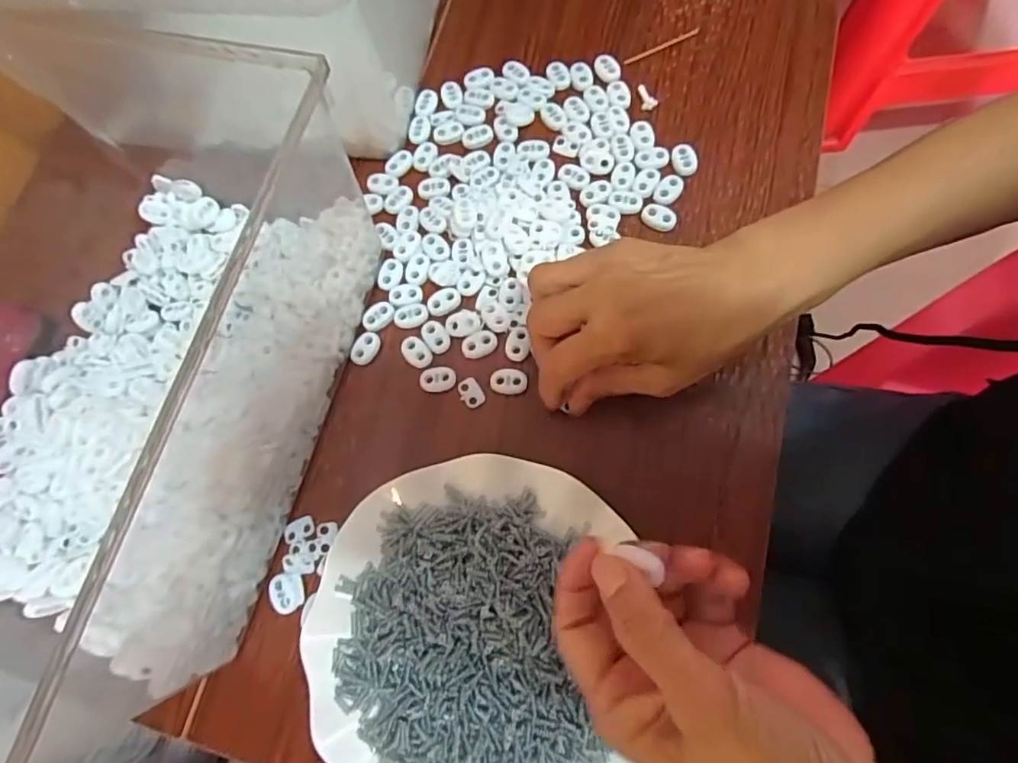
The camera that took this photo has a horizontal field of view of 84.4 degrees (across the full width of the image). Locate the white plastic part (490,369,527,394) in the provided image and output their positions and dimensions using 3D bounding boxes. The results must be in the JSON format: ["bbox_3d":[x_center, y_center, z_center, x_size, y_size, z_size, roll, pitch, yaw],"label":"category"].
[{"bbox_3d":[0.000,0.000,0.348,0.022,0.004,0.015,4,75,7],"label":"white plastic part"}]

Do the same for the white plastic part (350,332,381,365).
[{"bbox_3d":[-0.093,-0.022,0.363,0.015,0.004,0.022,24,78,12],"label":"white plastic part"}]

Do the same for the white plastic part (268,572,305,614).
[{"bbox_3d":[-0.129,0.122,0.323,0.019,0.004,0.022,-16,73,1],"label":"white plastic part"}]

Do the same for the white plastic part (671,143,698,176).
[{"bbox_3d":[0.117,-0.149,0.378,0.015,0.012,0.020,-8,73,4],"label":"white plastic part"}]

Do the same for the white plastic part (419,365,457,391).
[{"bbox_3d":[-0.045,-0.002,0.352,0.023,0.004,0.016,-2,74,6],"label":"white plastic part"}]

